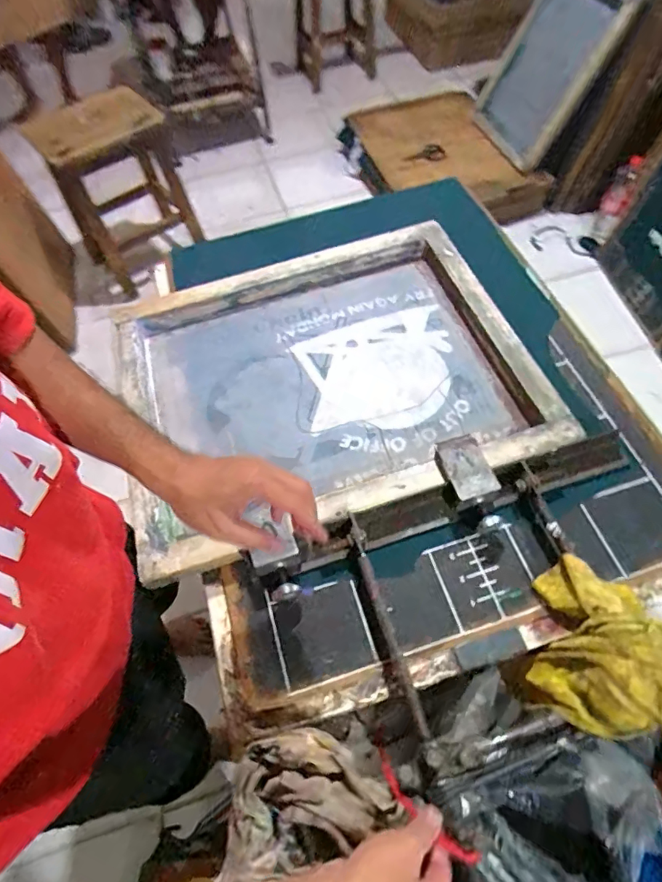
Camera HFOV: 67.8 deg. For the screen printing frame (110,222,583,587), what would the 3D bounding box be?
[{"bbox_3d":[-0.025,-0.107,0.733,0.577,0.074,0.485,-19,61,-1],"label":"screen printing frame"}]

